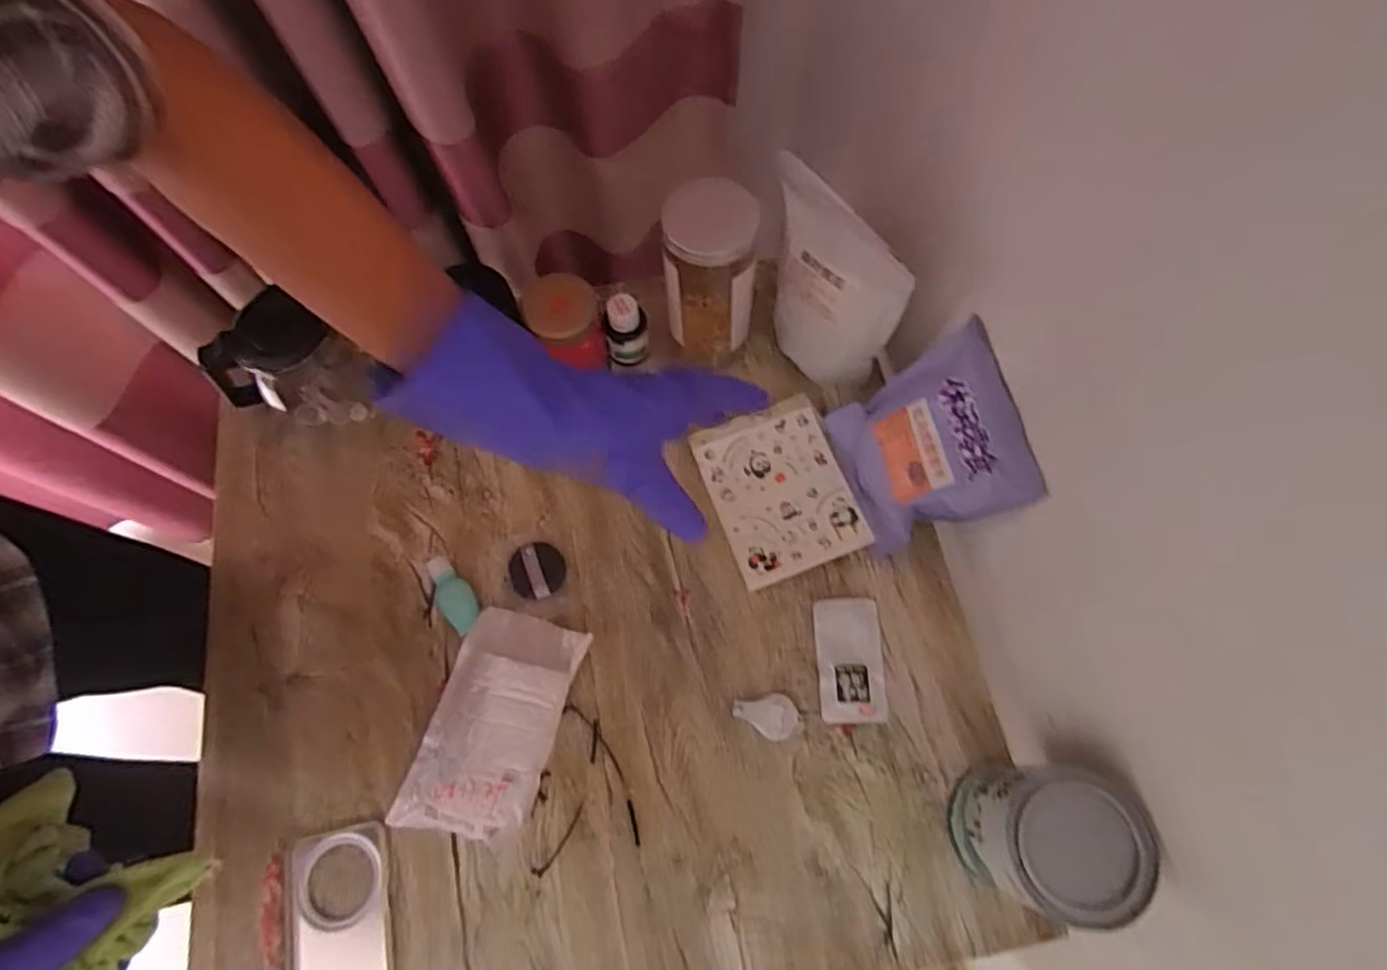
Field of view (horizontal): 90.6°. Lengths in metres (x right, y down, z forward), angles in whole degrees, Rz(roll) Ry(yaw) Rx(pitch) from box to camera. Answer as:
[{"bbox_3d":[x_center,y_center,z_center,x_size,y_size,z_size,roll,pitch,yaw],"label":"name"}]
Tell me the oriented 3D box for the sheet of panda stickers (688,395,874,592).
[{"bbox_3d":[0.085,0.005,0.670,0.127,0.010,0.163,-20,72,-5],"label":"sheet of panda stickers"}]

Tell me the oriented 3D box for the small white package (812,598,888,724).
[{"bbox_3d":[0.141,0.157,0.615,0.059,0.005,0.107,-2,71,1],"label":"small white package"}]

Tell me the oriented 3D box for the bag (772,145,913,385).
[{"bbox_3d":[0.116,-0.174,0.630,0.043,0.204,0.151,-43,76,-12],"label":"bag"}]

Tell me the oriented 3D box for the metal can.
[{"bbox_3d":[0.255,0.258,0.509,0.096,0.125,0.093,0,70,1],"label":"metal can"}]

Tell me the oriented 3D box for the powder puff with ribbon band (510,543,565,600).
[{"bbox_3d":[-0.147,0.080,0.644,0.051,0.013,0.052,-4,71,0],"label":"powder puff with ribbon band"}]

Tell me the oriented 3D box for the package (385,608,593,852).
[{"bbox_3d":[-0.171,0.203,0.583,0.112,0.054,0.189,15,72,6],"label":"package"}]

